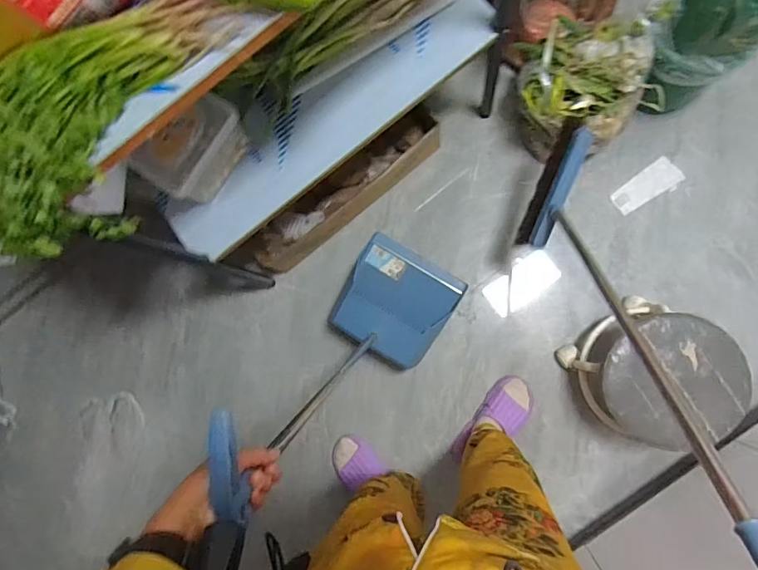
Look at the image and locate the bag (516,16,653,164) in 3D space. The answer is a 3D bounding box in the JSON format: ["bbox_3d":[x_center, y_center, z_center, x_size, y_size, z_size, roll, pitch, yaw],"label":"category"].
[{"bbox_3d":[0.467,-0.470,1.108,0.260,0.238,0.274,3,85,8],"label":"bag"}]

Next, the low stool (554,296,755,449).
[{"bbox_3d":[0.608,0.203,1.031,0.269,0.219,0.274,-39,81,3],"label":"low stool"}]

